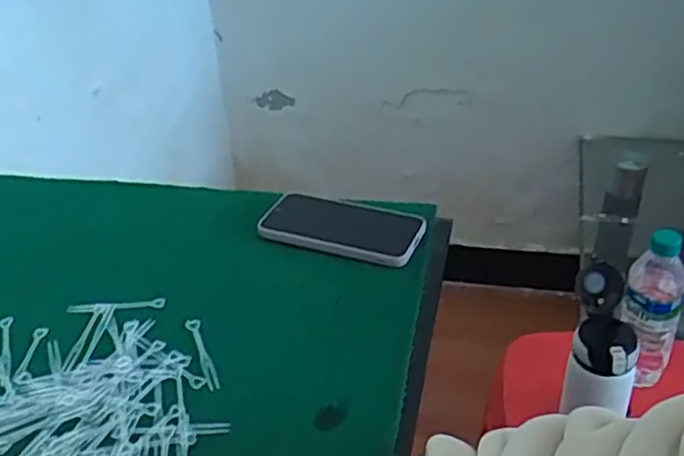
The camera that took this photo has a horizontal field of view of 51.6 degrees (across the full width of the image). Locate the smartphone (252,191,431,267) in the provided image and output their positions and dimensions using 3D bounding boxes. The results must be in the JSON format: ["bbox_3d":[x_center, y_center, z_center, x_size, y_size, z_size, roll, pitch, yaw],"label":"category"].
[{"bbox_3d":[0.003,-0.004,0.712,0.155,0.015,0.082,14,37,20],"label":"smartphone"}]

